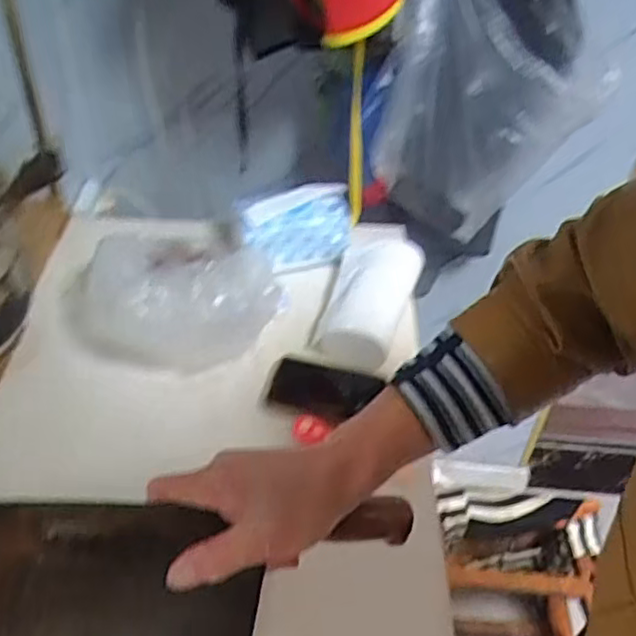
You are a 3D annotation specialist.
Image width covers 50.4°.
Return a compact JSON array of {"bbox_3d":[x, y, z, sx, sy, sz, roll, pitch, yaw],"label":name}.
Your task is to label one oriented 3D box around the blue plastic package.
[{"bbox_3d":[-0.026,-0.113,0.855,0.139,0.097,0.043,-8,43,-12],"label":"blue plastic package"}]

